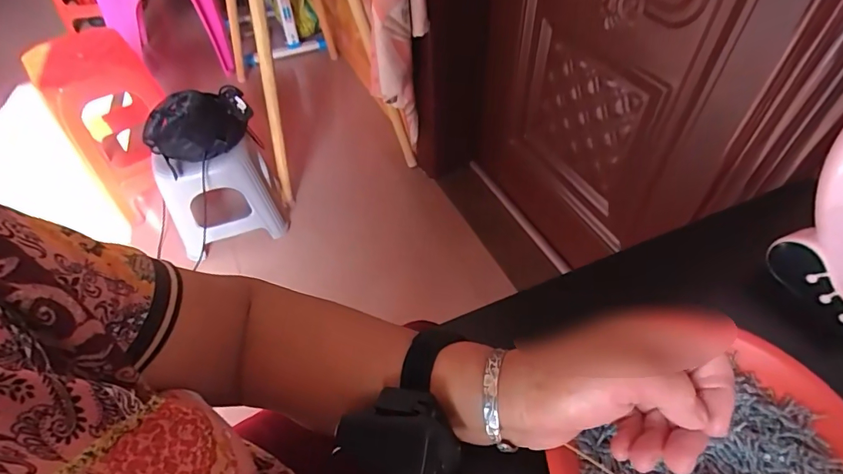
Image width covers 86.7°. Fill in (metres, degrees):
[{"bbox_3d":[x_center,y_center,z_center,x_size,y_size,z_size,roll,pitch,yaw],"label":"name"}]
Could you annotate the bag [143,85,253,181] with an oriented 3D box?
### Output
[{"bbox_3d":[-0.581,-0.312,1.181,0.166,0.127,0.284,23,55,21],"label":"bag"}]

